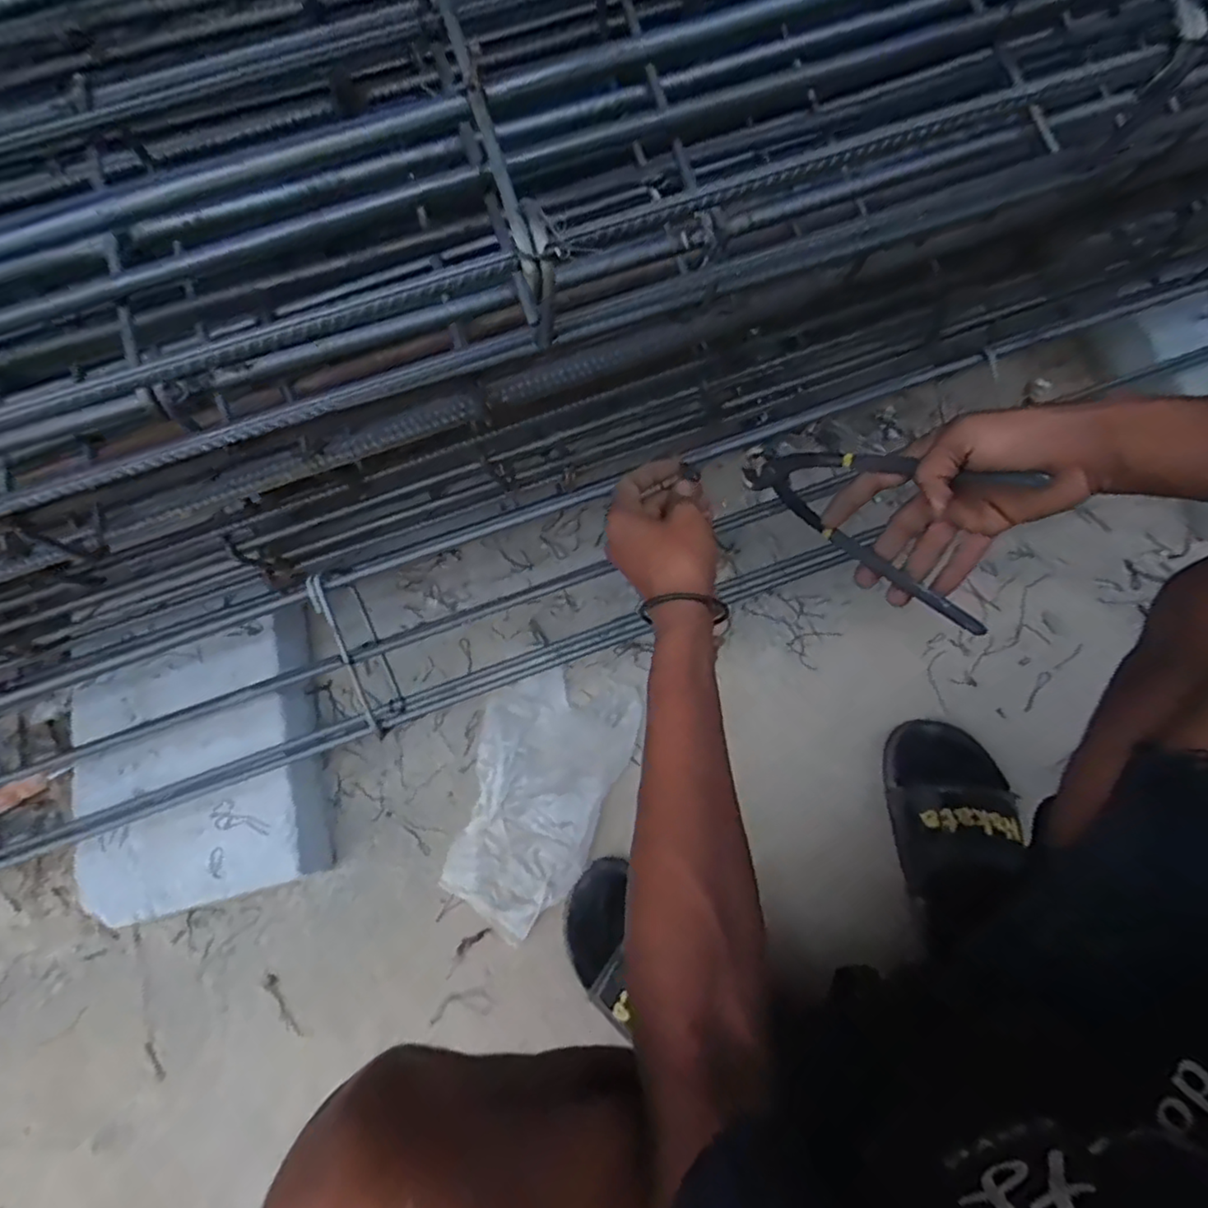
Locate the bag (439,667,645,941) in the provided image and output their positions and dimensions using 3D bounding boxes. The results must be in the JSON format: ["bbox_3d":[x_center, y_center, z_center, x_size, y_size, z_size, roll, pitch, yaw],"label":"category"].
[{"bbox_3d":[-0.065,0.182,0.629,0.139,0.035,0.242,19,75,7],"label":"bag"}]

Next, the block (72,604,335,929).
[{"bbox_3d":[-0.365,0.156,0.626,0.239,0.084,0.241,-13,74,-2],"label":"block"}]

